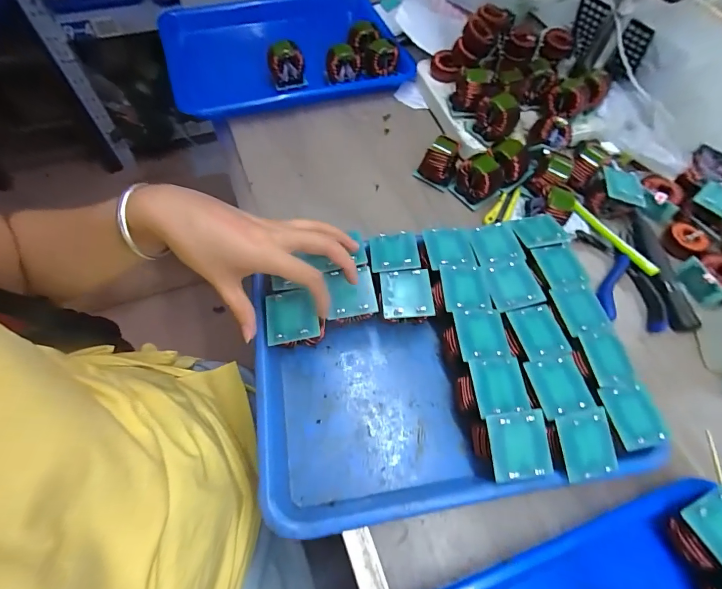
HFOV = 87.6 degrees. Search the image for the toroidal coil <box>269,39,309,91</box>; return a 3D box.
[{"bbox_3d":[-0.101,-0.312,0.517,0.046,0.055,0.028,-12,62,-10],"label":"toroidal coil"}]

